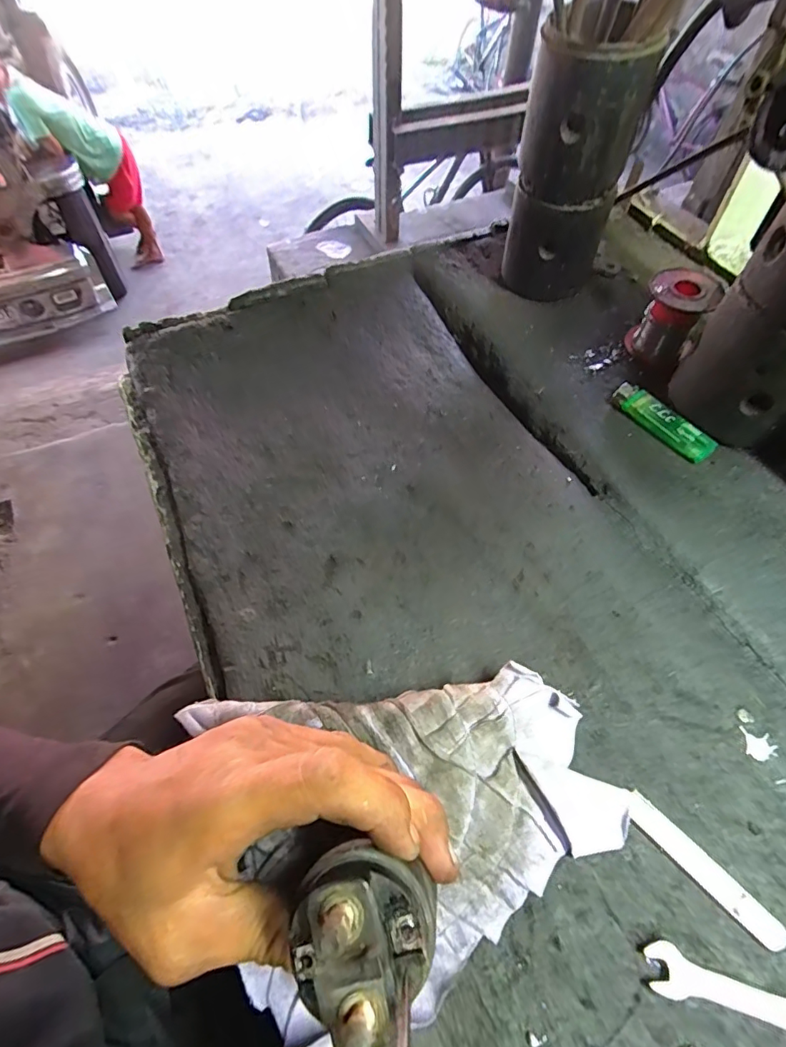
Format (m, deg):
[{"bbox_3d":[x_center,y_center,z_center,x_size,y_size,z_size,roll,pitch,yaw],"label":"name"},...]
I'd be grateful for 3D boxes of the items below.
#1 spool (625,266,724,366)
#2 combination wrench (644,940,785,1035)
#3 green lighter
[{"bbox_3d":[0.221,-0.164,0.387,0.047,0.056,0.047,-1,59,1],"label":"spool"},{"bbox_3d":[0.160,0.199,0.193,0.111,0.010,0.016,16,60,11],"label":"combination wrench"},{"bbox_3d":[0.195,-0.074,0.357,0.020,0.014,0.079,-36,64,-18],"label":"green lighter"}]

